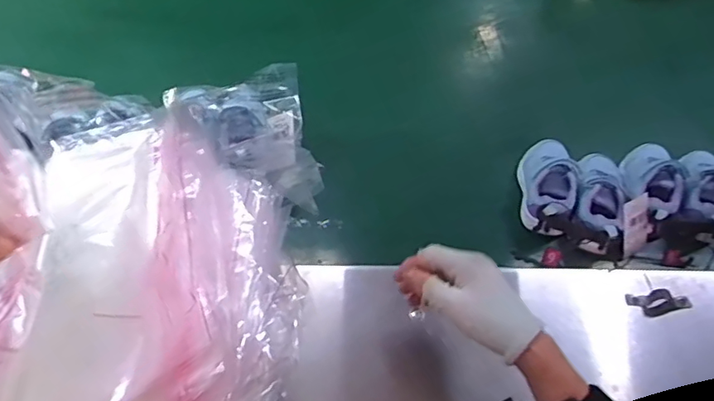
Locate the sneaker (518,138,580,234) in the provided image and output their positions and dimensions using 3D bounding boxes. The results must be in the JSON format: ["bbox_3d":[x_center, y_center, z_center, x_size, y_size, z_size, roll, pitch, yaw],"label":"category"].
[{"bbox_3d":[0.268,-0.029,0.762,0.073,0.059,0.177,13,53,4],"label":"sneaker"}]

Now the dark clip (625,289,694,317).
[{"bbox_3d":[0.367,0.123,0.657,0.075,0.017,0.029,-3,54,-8],"label":"dark clip"}]

